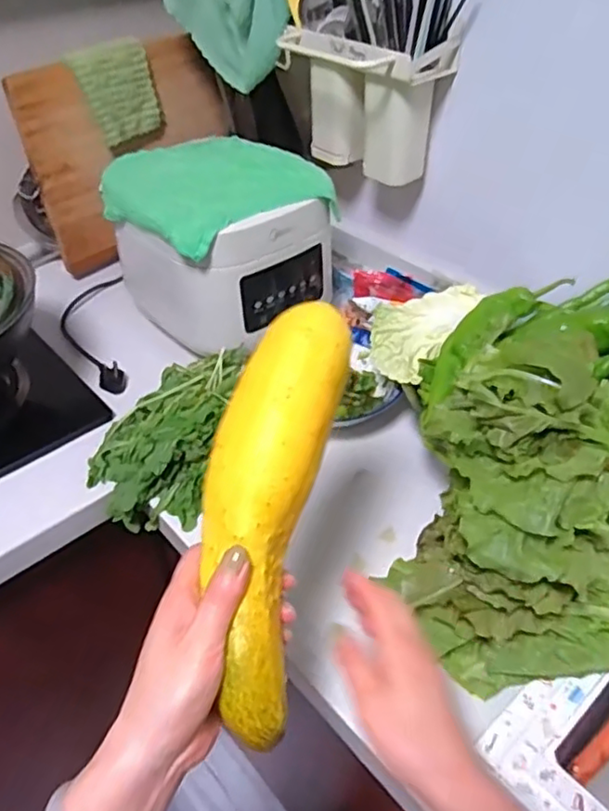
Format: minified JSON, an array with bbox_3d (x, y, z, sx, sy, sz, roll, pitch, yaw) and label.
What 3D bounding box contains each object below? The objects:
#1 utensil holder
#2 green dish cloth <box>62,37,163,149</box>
[{"bbox_3d":[0.073,-0.394,0.818,0.121,0.156,0.199,-28,48,-26],"label":"utensil holder"},{"bbox_3d":[-0.262,-0.450,0.896,0.015,0.123,0.115,19,50,43],"label":"green dish cloth"}]

